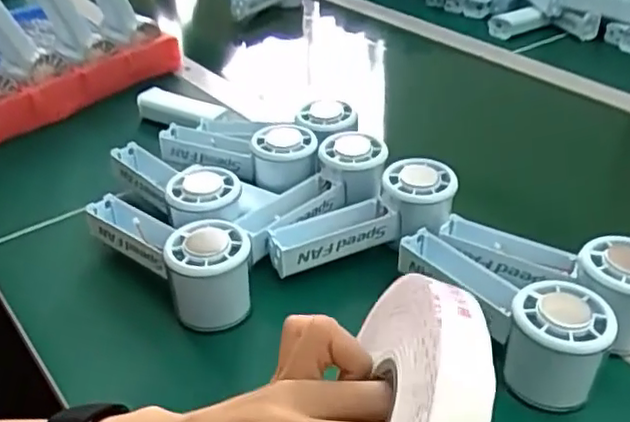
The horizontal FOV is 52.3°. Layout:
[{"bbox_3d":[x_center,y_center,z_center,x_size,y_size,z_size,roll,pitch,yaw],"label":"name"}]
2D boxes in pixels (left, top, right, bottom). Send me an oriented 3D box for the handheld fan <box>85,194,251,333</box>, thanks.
[{"bbox_3d":[-0.108,0.027,0.475,0.055,0.061,0.161,-30,45,-35],"label":"handheld fan"}]

